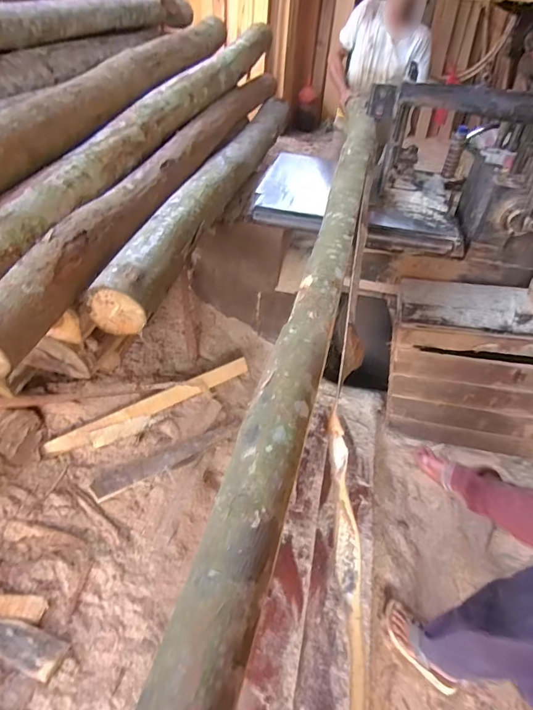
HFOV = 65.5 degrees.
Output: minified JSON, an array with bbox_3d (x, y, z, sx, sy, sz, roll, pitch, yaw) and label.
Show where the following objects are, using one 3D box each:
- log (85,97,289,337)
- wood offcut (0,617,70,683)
[{"bbox_3d":[-0.141,-0.733,1.686,0.150,0.147,1.950,12,43,7],"label":"log"},{"bbox_3d":[-0.668,0.741,1.079,0.290,0.020,0.088,31,45,-5],"label":"wood offcut"}]

